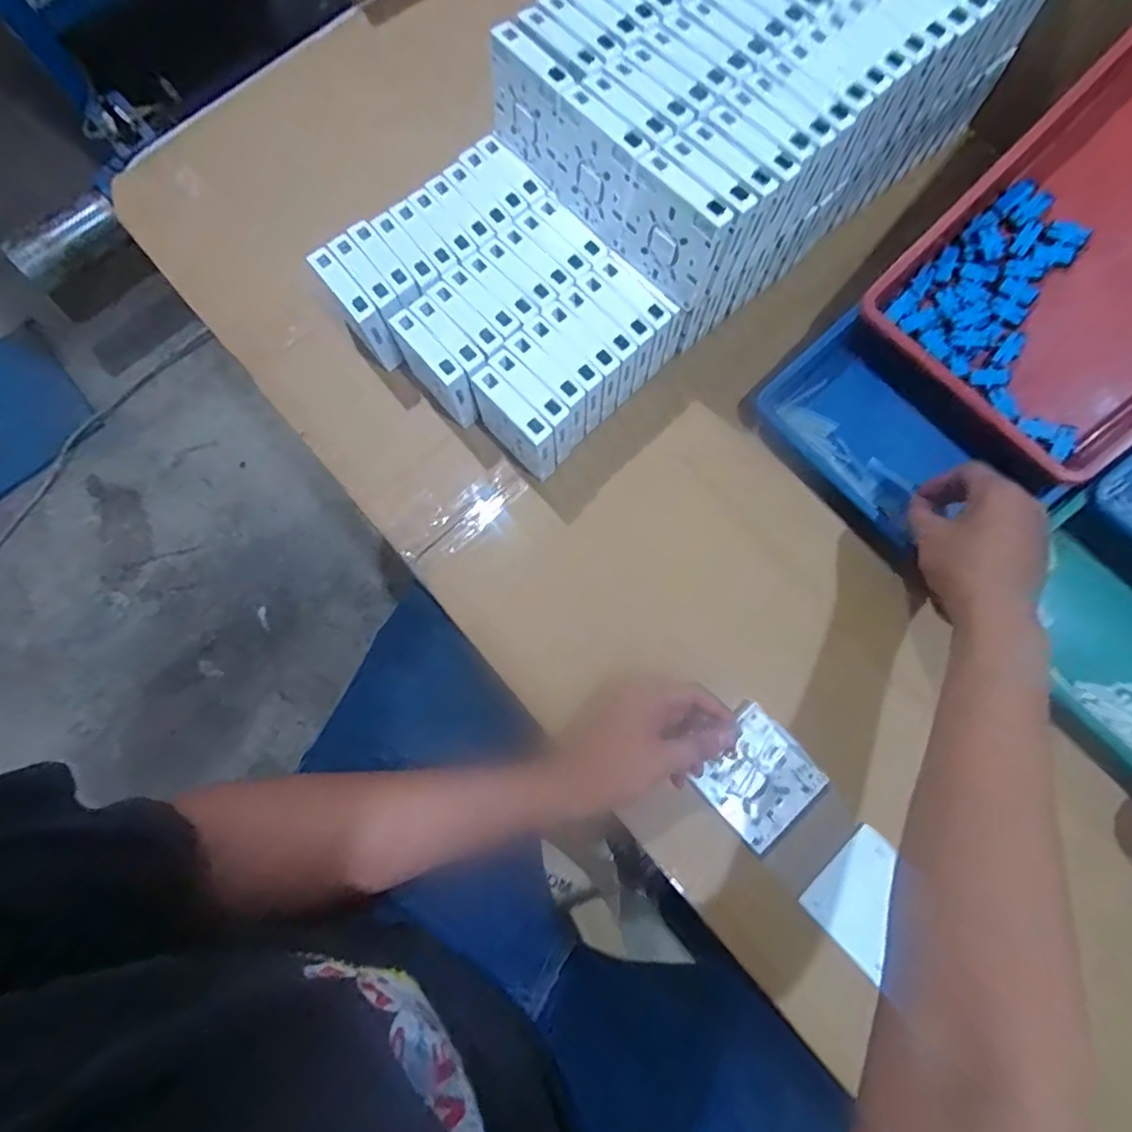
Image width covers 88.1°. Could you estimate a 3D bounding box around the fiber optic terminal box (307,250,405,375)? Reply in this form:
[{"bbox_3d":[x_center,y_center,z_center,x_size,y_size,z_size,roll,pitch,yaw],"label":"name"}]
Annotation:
[{"bbox_3d":[-0.198,-0.241,0.565,0.027,0.088,0.095,-35,79,-6],"label":"fiber optic terminal box"}]

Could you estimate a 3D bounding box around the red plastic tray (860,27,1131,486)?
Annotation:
[{"bbox_3d":[0.447,-0.253,0.472,0.313,0.049,0.241,-45,76,19],"label":"red plastic tray"}]

